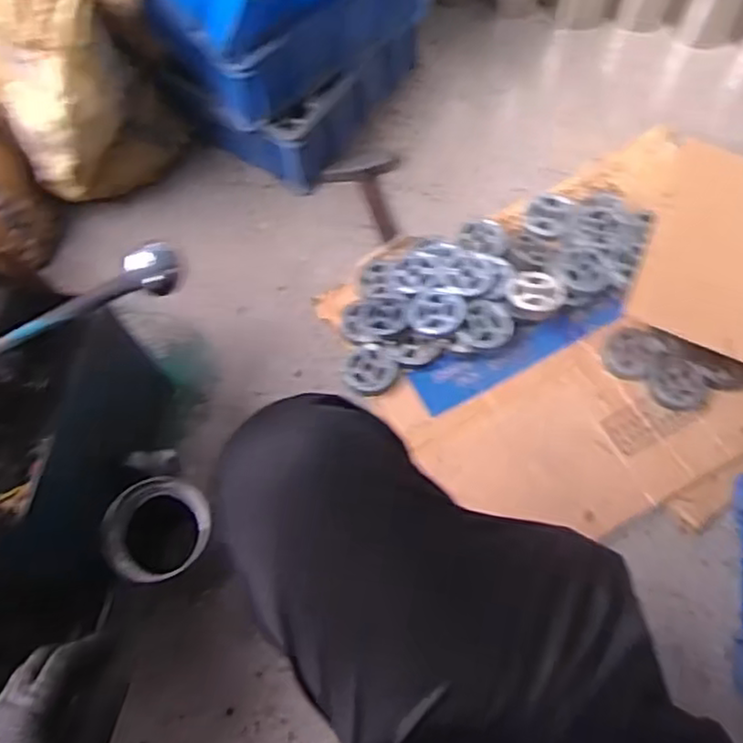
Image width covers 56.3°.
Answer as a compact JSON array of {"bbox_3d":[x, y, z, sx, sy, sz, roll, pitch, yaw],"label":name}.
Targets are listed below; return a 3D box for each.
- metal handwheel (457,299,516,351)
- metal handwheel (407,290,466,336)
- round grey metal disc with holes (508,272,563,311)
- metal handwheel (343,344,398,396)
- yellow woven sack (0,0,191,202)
[{"bbox_3d":[0.174,-0.070,1.031,0.073,0.017,0.071,-1,65,3],"label":"metal handwheel"},{"bbox_3d":[0.096,-0.085,1.027,0.083,0.019,0.076,-1,65,3],"label":"metal handwheel"},{"bbox_3d":[0.244,-0.121,1.035,0.077,0.017,0.068,6,66,6],"label":"round grey metal disc with holes"},{"bbox_3d":[-0.002,-0.002,1.052,0.073,0.024,0.082,35,72,17],"label":"metal handwheel"},{"bbox_3d":[-0.431,-0.431,0.949,0.254,0.567,0.296,-32,68,-11],"label":"yellow woven sack"}]

